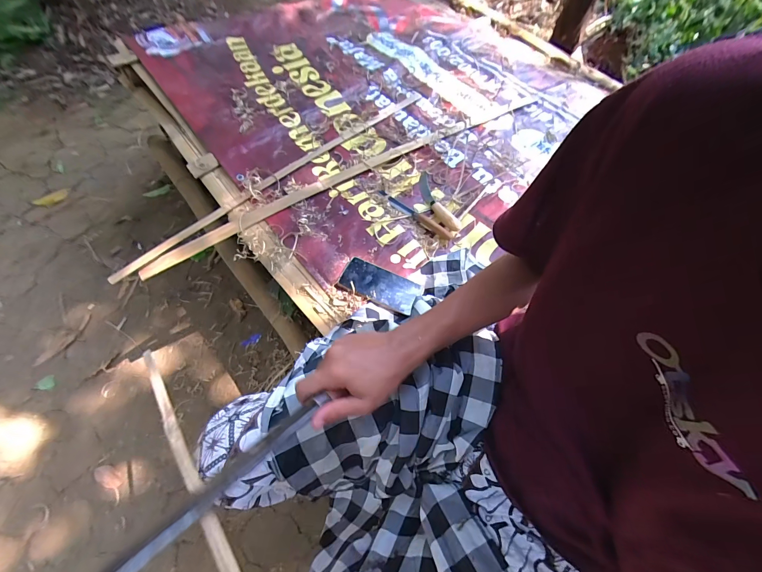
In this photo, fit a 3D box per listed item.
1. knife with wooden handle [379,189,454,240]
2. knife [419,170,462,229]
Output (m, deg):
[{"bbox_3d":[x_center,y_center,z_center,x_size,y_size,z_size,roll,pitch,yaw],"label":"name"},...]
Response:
[{"bbox_3d":[0.081,-0.171,0.762,0.205,0.015,0.028,37,65,18],"label":"knife with wooden handle"},{"bbox_3d":[0.133,-0.204,0.771,0.036,0.020,0.190,-18,62,-12],"label":"knife"}]

